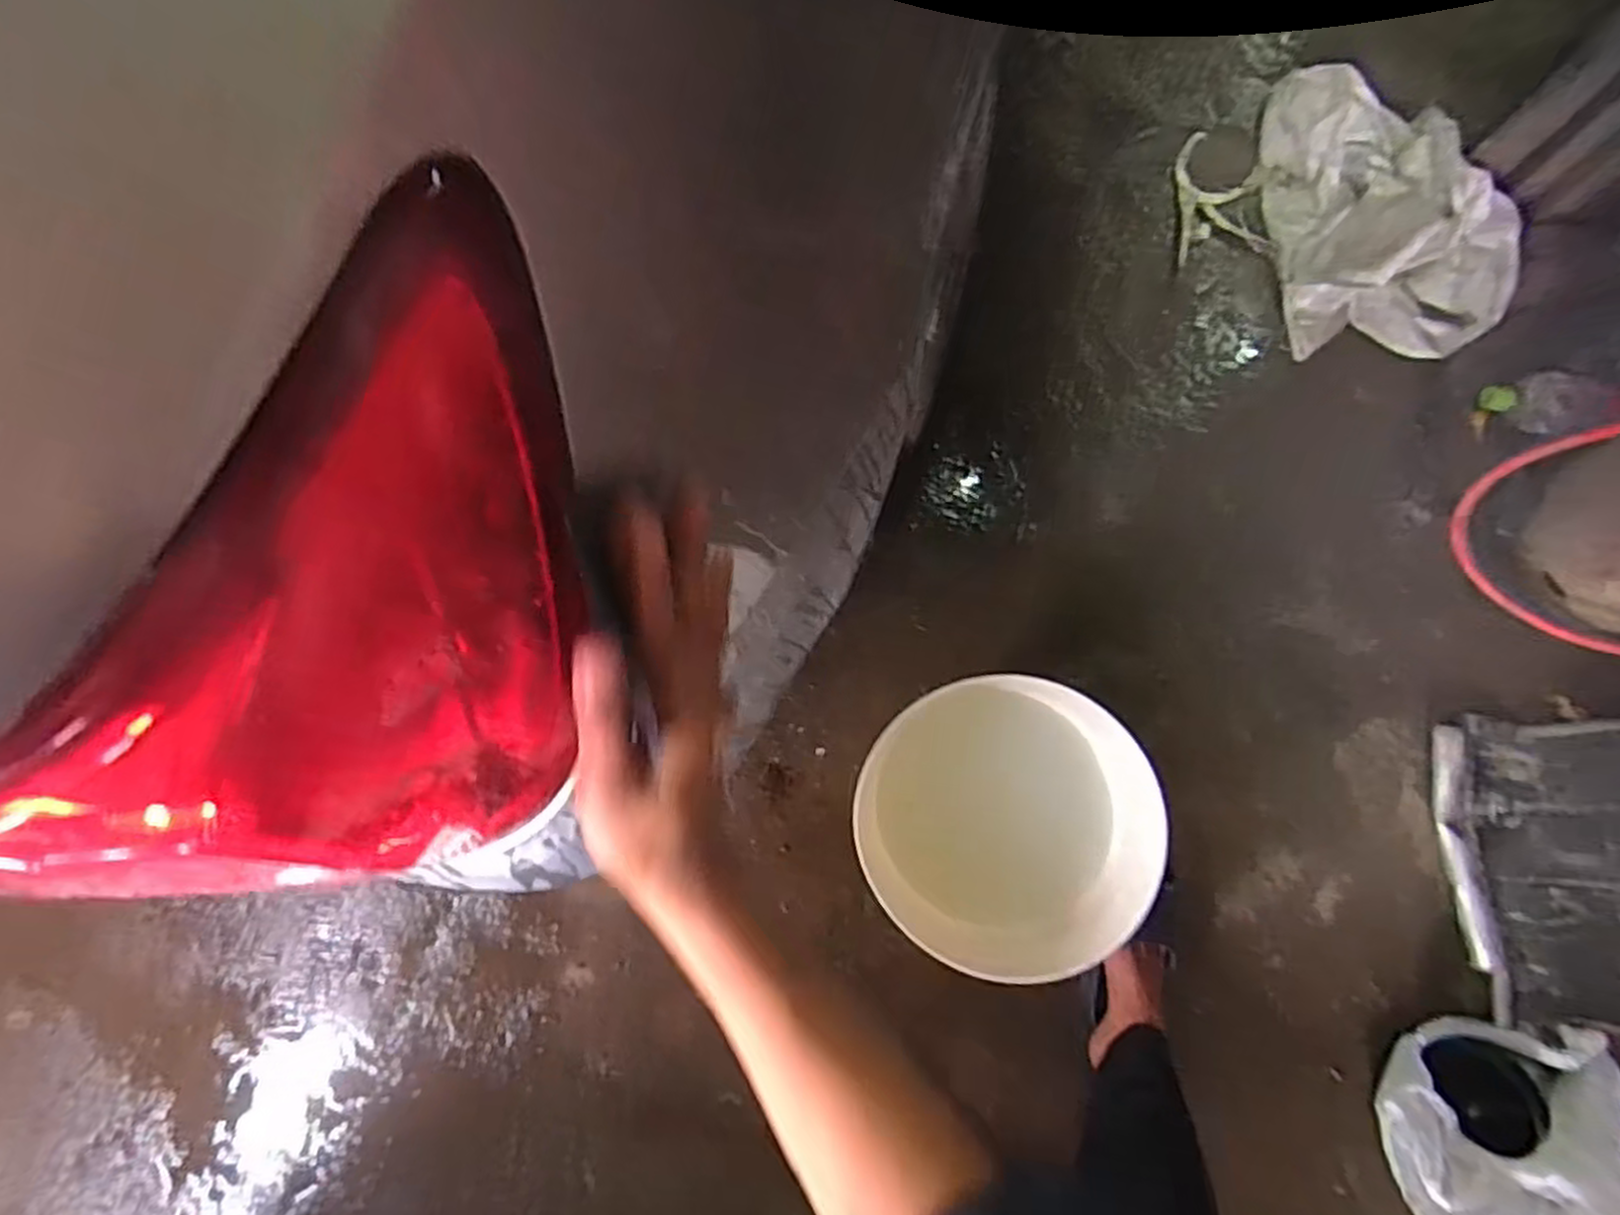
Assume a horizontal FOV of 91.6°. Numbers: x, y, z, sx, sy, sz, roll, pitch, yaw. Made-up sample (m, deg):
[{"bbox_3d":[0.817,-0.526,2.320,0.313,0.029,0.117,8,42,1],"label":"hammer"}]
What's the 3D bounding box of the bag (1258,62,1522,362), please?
[{"bbox_3d":[0.805,-0.568,1.111,0.255,0.157,0.451,-10,81,5],"label":"bag"}]

